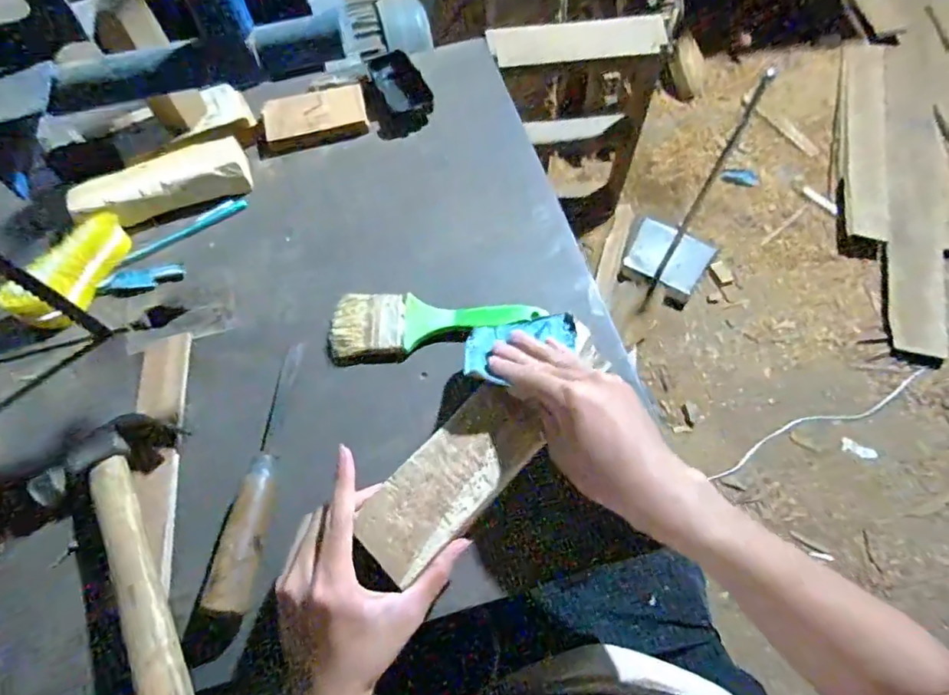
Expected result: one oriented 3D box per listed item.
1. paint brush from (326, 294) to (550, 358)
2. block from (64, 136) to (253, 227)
[{"bbox_3d":[-0.037,-0.030,0.498,0.193,0.014,0.059,-6,63,1],"label":"paint brush"},{"bbox_3d":[-0.328,-0.171,0.568,0.174,0.046,0.050,-23,64,-8],"label":"block"}]

